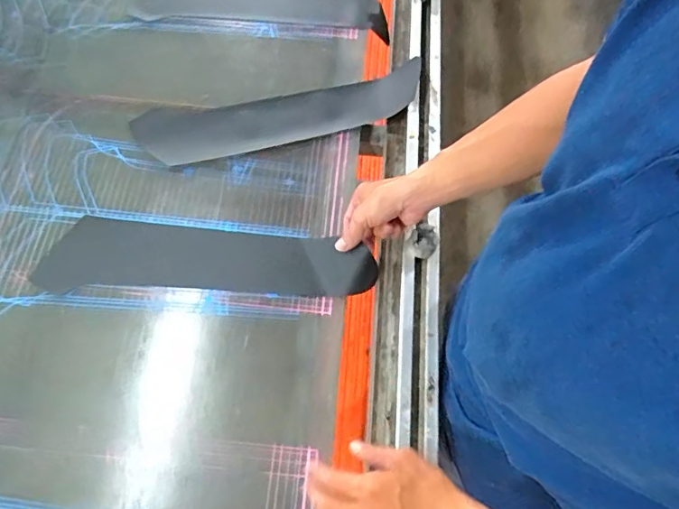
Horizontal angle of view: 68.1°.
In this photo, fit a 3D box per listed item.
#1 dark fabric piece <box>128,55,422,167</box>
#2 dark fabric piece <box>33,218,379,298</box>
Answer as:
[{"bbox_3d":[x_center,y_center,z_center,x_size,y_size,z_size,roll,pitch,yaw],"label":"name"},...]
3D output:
[{"bbox_3d":[-0.093,-0.224,0.779,0.444,0.049,0.114,-12,67,-8],"label":"dark fabric piece"},{"bbox_3d":[-0.179,0.004,0.693,0.442,0.027,0.101,3,66,0],"label":"dark fabric piece"}]

